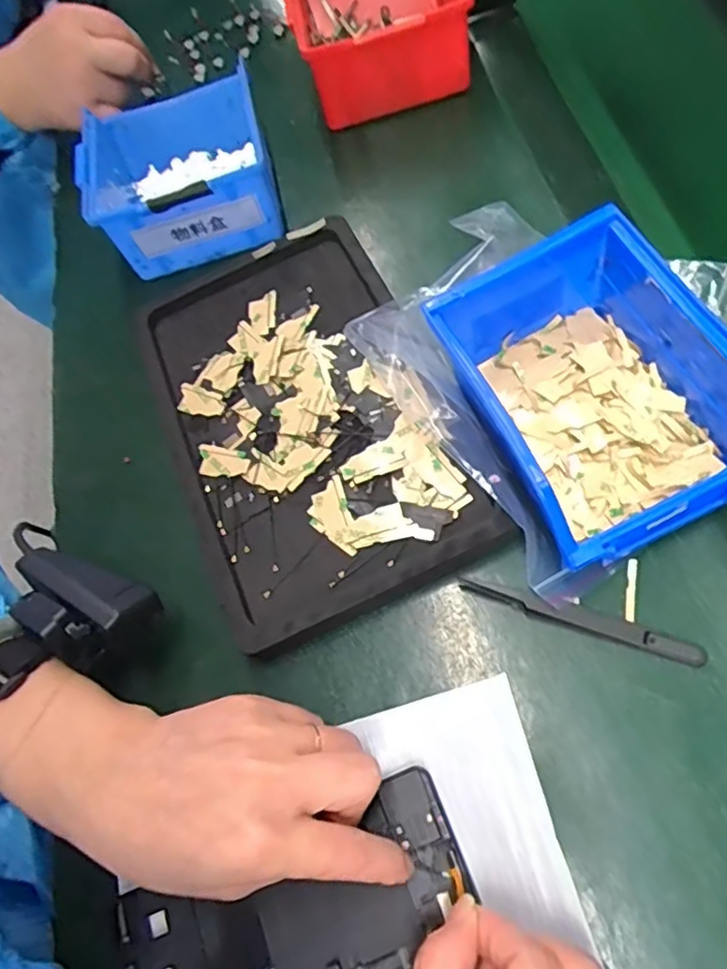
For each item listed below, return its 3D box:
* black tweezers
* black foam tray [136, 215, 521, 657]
[{"bbox_3d":[0.102,0.063,0.300,0.112,0.011,0.011,13,68,16],"label":"black tweezers"},{"bbox_3d":[-0.042,-0.045,0.386,0.156,0.014,0.275,-26,61,3],"label":"black foam tray"}]

